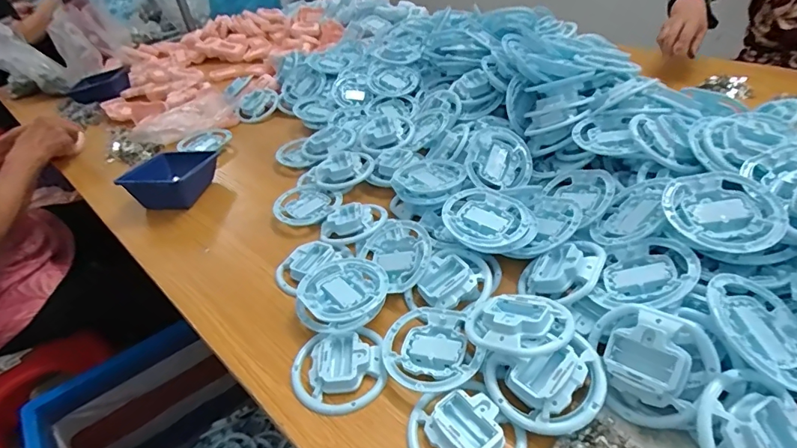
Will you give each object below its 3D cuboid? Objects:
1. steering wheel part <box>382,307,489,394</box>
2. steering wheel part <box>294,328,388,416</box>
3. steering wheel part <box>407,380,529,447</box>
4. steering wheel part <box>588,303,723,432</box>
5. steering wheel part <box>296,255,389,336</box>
[{"bbox_3d":[0.037,0.131,0.463,0.101,0.024,0.096,-4,39,3],"label":"steering wheel part"},{"bbox_3d":[-0.063,0.149,0.462,0.094,0.019,0.090,-4,39,3],"label":"steering wheel part"},{"bbox_3d":[0.056,0.187,0.397,0.090,0.020,0.099,-4,39,3],"label":"steering wheel part"},{"bbox_3d":[0.217,0.125,0.396,0.098,0.020,0.098,-15,66,37],"label":"steering wheel part"},{"bbox_3d":[-0.065,0.077,0.526,0.101,0.020,0.112,6,40,16],"label":"steering wheel part"}]

